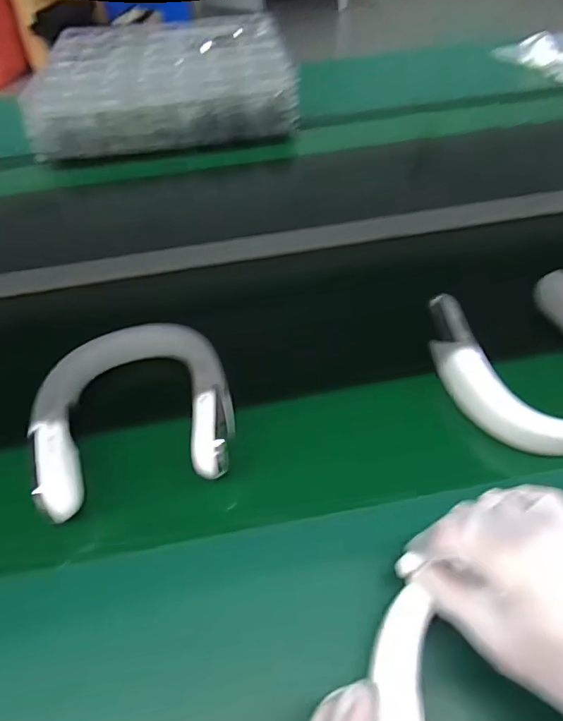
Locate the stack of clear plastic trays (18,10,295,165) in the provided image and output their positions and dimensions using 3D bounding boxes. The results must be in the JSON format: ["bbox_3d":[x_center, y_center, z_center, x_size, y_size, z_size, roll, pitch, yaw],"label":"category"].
[{"bbox_3d":[-0.259,-0.638,1.084,0.516,0.143,0.469,-10,46,-3],"label":"stack of clear plastic trays"}]

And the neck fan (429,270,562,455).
[{"bbox_3d":[0.261,-0.002,0.482,0.187,0.049,0.201,-11,46,-4],"label":"neck fan"}]

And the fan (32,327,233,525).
[{"bbox_3d":[-0.147,0.039,0.475,0.184,0.043,0.215,-15,46,-7],"label":"fan"}]

